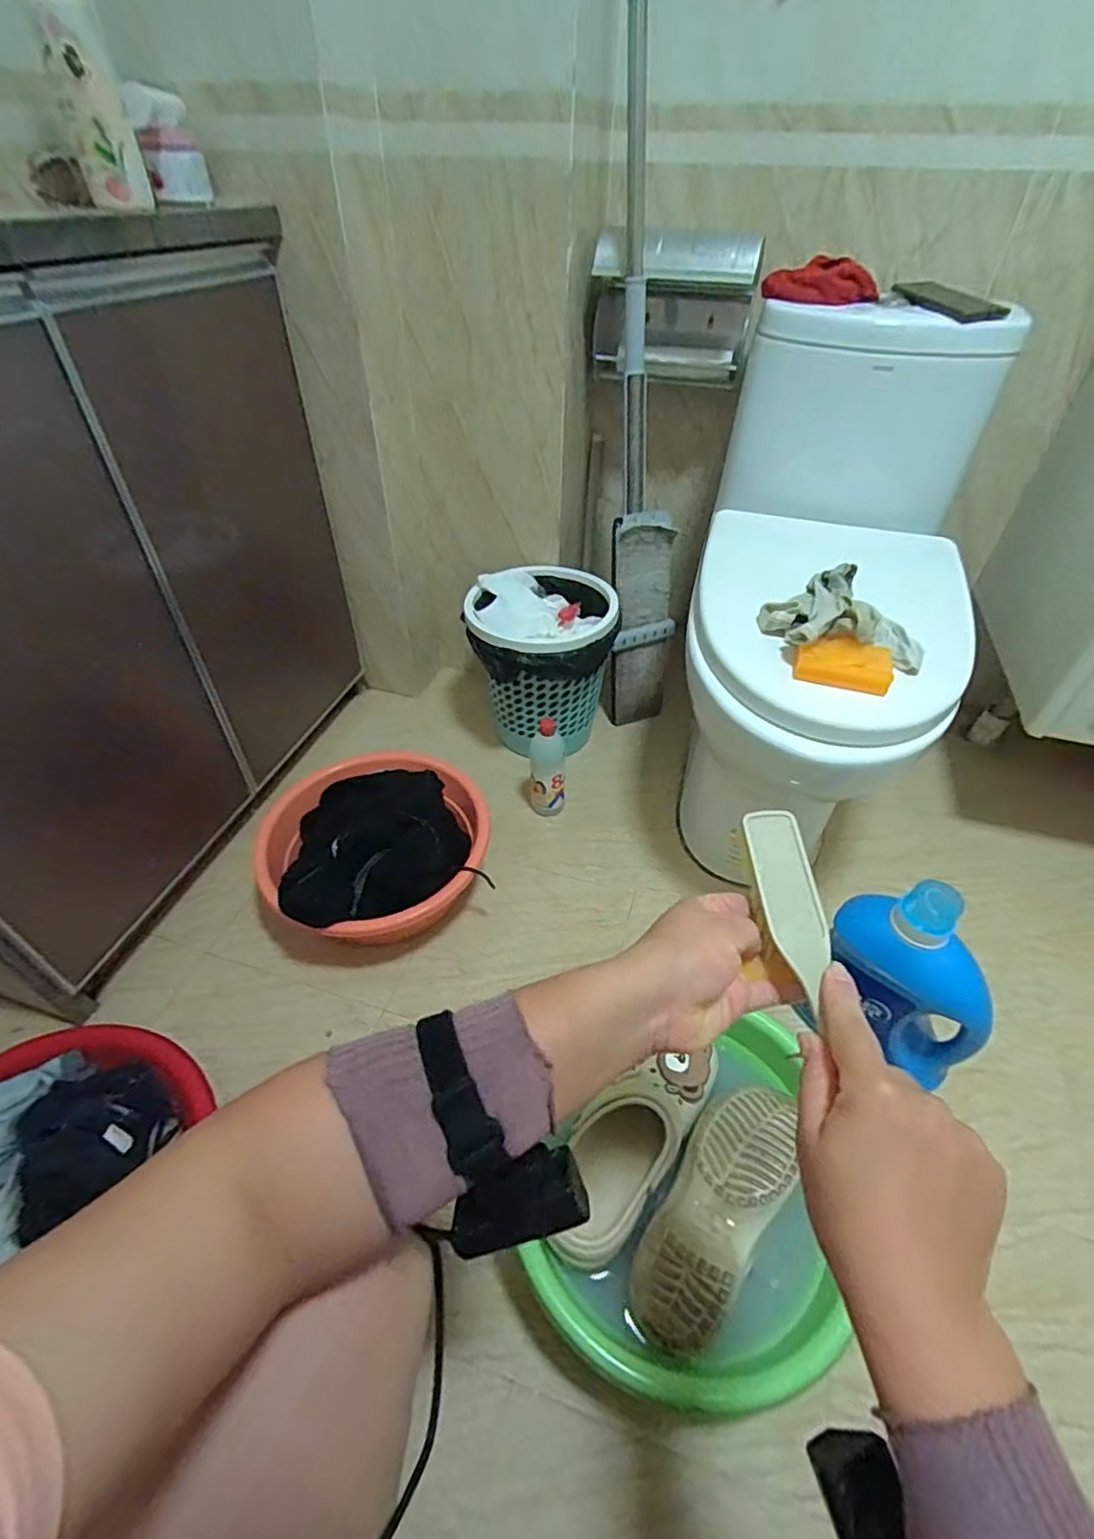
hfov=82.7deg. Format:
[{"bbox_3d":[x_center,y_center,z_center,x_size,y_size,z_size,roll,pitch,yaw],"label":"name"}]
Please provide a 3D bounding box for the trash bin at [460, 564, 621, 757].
[{"bbox_3d":[-0.011,-0.202,1.181,0.261,0.257,0.254,-4,44,-5],"label":"trash bin"}]

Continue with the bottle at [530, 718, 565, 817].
[{"bbox_3d":[0.000,0.000,1.077,0.065,0.179,0.061,-1,44,-2],"label":"bottle"}]

